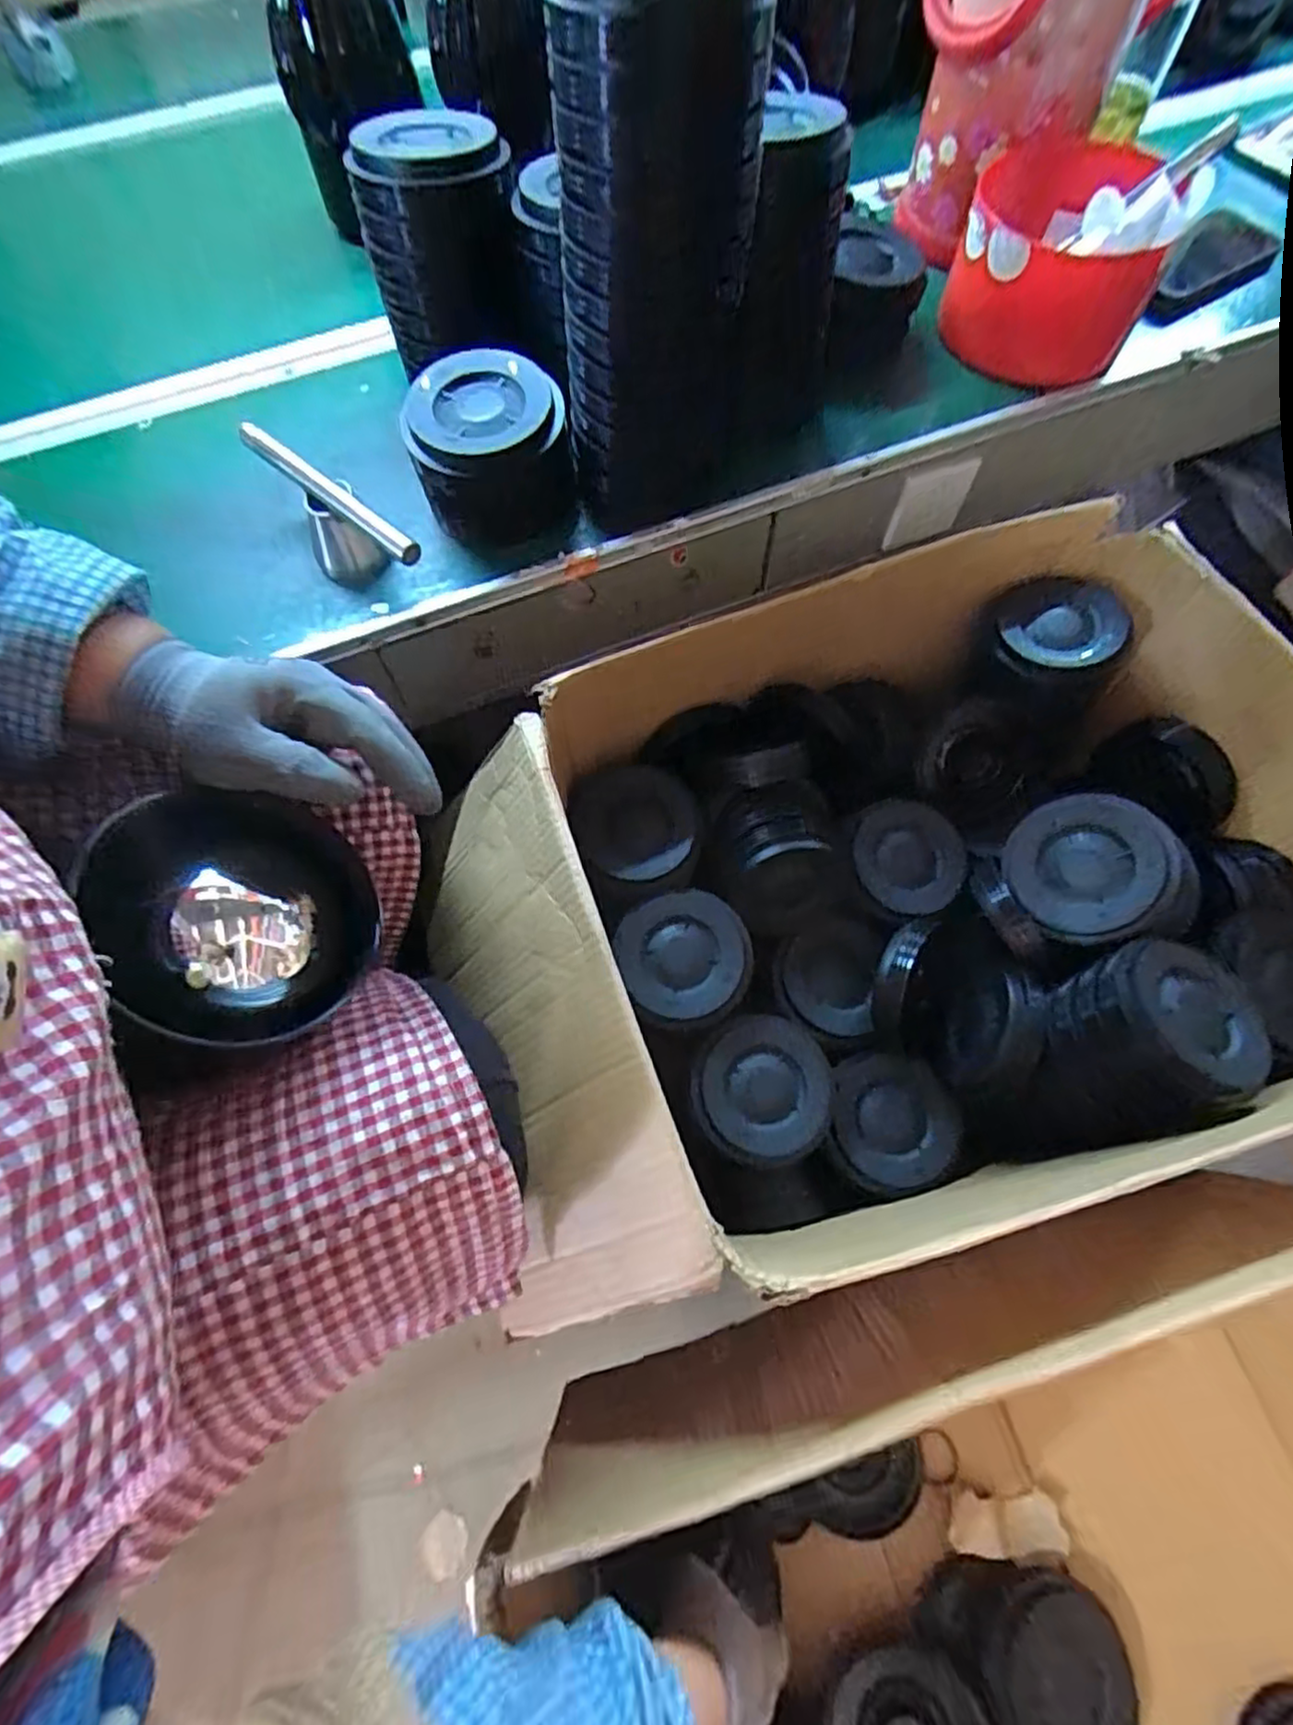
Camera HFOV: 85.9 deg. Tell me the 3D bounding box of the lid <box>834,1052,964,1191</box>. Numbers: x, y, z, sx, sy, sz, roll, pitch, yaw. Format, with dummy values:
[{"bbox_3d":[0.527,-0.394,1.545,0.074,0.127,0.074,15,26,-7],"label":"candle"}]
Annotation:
[{"bbox_3d":[0.219,0.226,0.615,0.101,0.014,0.108,-4,76,15],"label":"lid"}]

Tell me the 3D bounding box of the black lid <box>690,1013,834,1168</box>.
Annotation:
[{"bbox_3d":[0.103,0.194,0.599,0.125,0.016,0.117,4,64,-8],"label":"black lid"}]

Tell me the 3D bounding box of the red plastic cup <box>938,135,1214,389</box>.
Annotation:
[{"bbox_3d":[0.362,-0.529,0.608,0.159,0.124,0.140,30,71,15],"label":"red plastic cup"}]

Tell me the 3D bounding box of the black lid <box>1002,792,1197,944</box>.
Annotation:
[{"bbox_3d":[0.364,0.005,0.570,0.125,0.017,0.116,-5,83,44],"label":"black lid"}]

